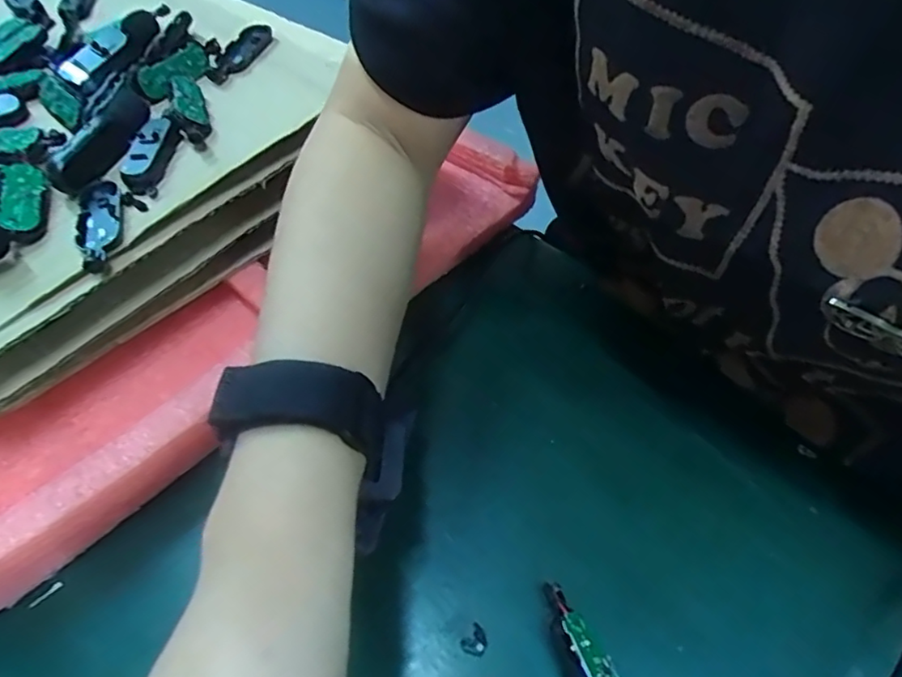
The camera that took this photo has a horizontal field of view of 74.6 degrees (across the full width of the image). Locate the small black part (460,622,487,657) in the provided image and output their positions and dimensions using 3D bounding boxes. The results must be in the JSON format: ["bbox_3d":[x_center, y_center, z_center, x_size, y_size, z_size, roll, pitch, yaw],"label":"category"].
[{"bbox_3d":[0.010,0.117,0.229,0.010,0.004,0.011,31,59,27],"label":"small black part"}]

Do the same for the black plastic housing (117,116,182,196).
[{"bbox_3d":[-0.153,-0.095,0.303,0.017,0.014,0.048,0,50,5],"label":"black plastic housing"}]

